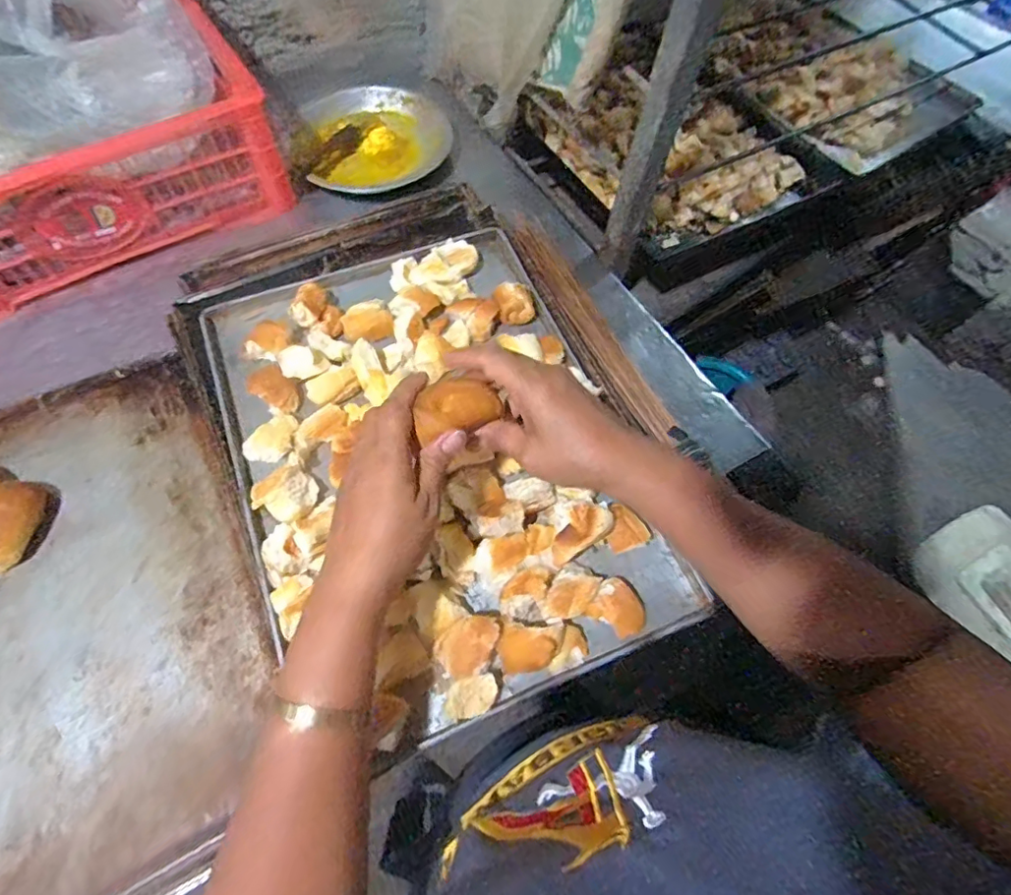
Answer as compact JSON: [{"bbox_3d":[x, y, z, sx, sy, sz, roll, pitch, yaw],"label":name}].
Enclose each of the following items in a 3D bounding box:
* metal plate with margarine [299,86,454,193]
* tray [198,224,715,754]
[{"bbox_3d":[-0.178,-0.417,0.748,0.205,0.046,0.173,-5,65,-6],"label":"metal plate with margarine"},{"bbox_3d":[-0.067,-0.009,0.471,0.317,0.051,0.436,-19,67,-12],"label":"tray"}]

